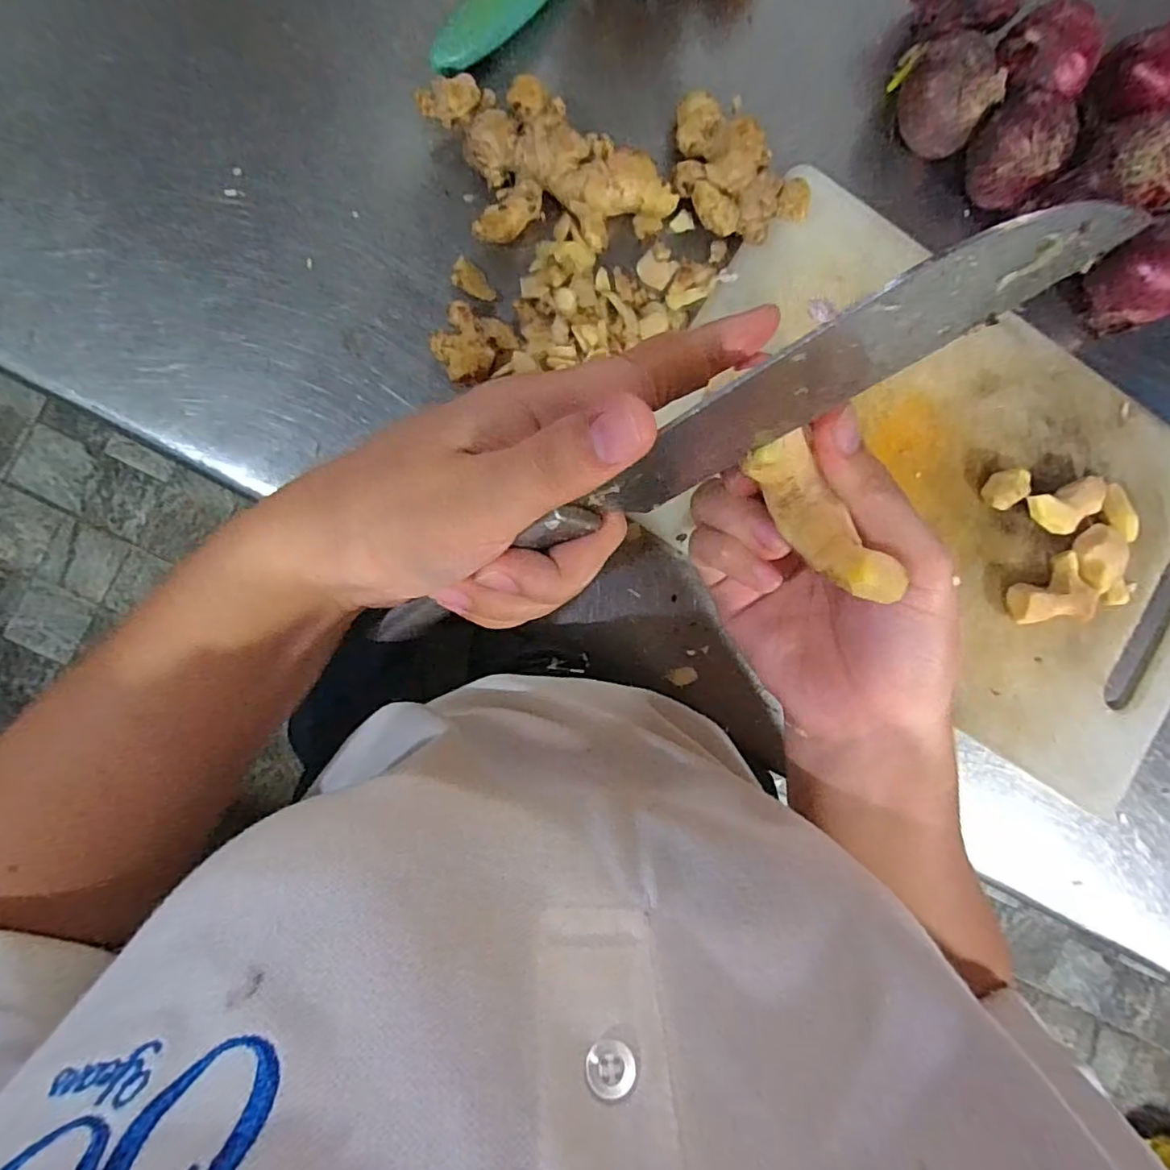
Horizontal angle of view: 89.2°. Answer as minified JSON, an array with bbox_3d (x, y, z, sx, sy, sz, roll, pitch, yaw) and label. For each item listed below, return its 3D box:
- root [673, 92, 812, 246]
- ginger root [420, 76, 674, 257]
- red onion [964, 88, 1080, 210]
[{"bbox_3d":[0.084,-0.243,0.357,0.094,0.033,0.053,43,87,-4],"label":"root"},{"bbox_3d":[-0.019,-0.244,0.345,0.128,0.032,0.096,-20,92,-5],"label":"ginger root"},{"bbox_3d":[0.262,-0.265,0.358,0.045,0.043,0.043,0,90,-6],"label":"red onion"}]

